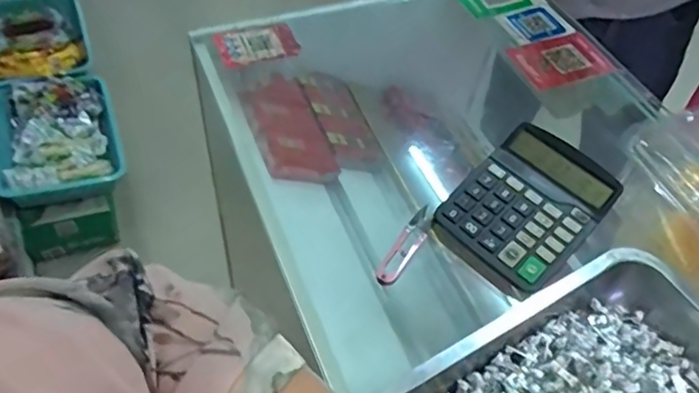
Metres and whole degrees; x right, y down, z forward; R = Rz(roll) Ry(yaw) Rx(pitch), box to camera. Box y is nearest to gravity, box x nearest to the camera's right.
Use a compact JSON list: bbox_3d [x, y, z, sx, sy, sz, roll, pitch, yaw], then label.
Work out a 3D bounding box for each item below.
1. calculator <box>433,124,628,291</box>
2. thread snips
[{"bbox_3d":[0.167,0.006,0.522,0.117,0.039,0.143,40,59,22],"label":"calculator"},{"bbox_3d":[0.052,0.045,0.510,0.021,0.014,0.097,30,56,16],"label":"thread snips"}]

